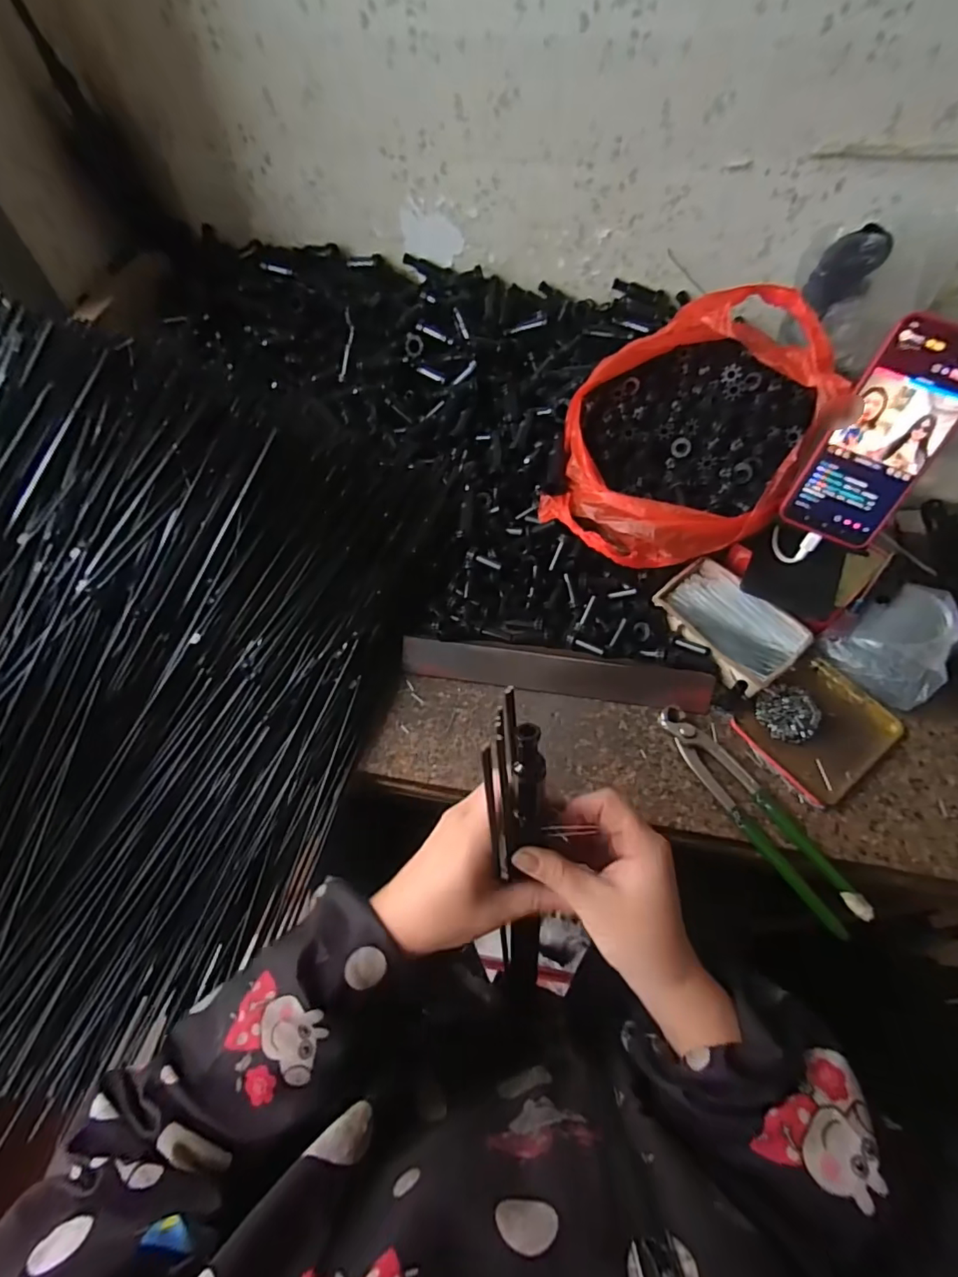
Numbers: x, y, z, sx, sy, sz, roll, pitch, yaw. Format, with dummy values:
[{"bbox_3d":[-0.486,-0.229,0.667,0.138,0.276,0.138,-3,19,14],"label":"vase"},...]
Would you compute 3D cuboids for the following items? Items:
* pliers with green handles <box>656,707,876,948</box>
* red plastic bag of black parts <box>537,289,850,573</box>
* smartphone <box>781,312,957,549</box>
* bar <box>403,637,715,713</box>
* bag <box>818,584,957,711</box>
[{"bbox_3d":[0.223,0.138,0.421,0.043,0.015,0.197,-30,63,-16],"label":"pliers with green handles"},{"bbox_3d":[0.192,-0.195,0.486,0.220,0.131,0.237,16,61,10],"label":"red plastic bag of black parts"},{"bbox_3d":[0.323,-0.157,0.410,0.078,0.163,0.014,32,32,18],"label":"smartphone"},{"bbox_3d":[0.070,0.029,0.482,0.281,0.012,0.039,9,60,6],"label":"bar"},{"bbox_3d":[0.387,-0.003,0.480,0.094,0.040,0.113,40,67,22],"label":"bag"}]

